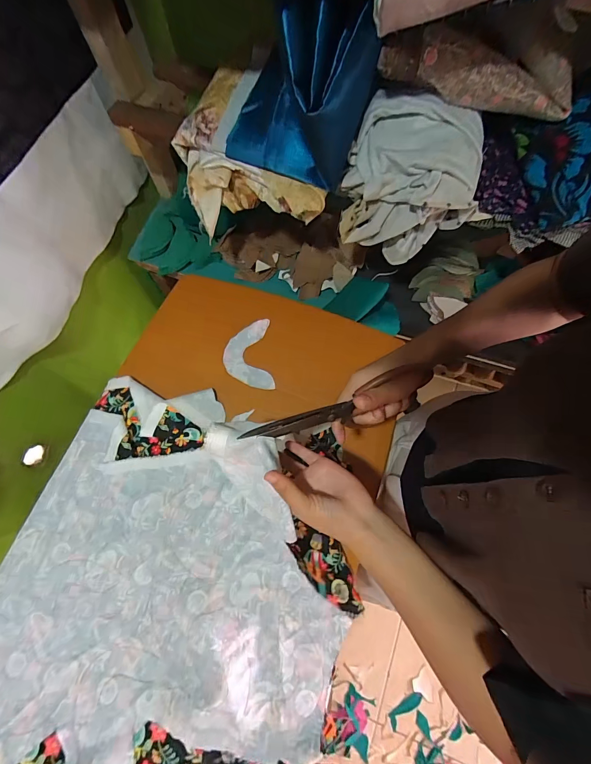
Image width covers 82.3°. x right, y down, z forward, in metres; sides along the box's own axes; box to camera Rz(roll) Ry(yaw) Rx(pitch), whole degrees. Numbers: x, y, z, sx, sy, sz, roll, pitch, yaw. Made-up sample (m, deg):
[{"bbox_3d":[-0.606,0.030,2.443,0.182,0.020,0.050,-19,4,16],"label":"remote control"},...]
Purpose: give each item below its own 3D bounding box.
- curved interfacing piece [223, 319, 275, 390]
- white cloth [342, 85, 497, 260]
[{"bbox_3d":[-0.085,-0.047,0.607,0.084,0.010,0.132,-6,70,-2],"label":"curved interfacing piece"},{"bbox_3d":[0.179,-0.291,0.506,0.206,0.161,0.118,13,70,5],"label":"white cloth"}]

